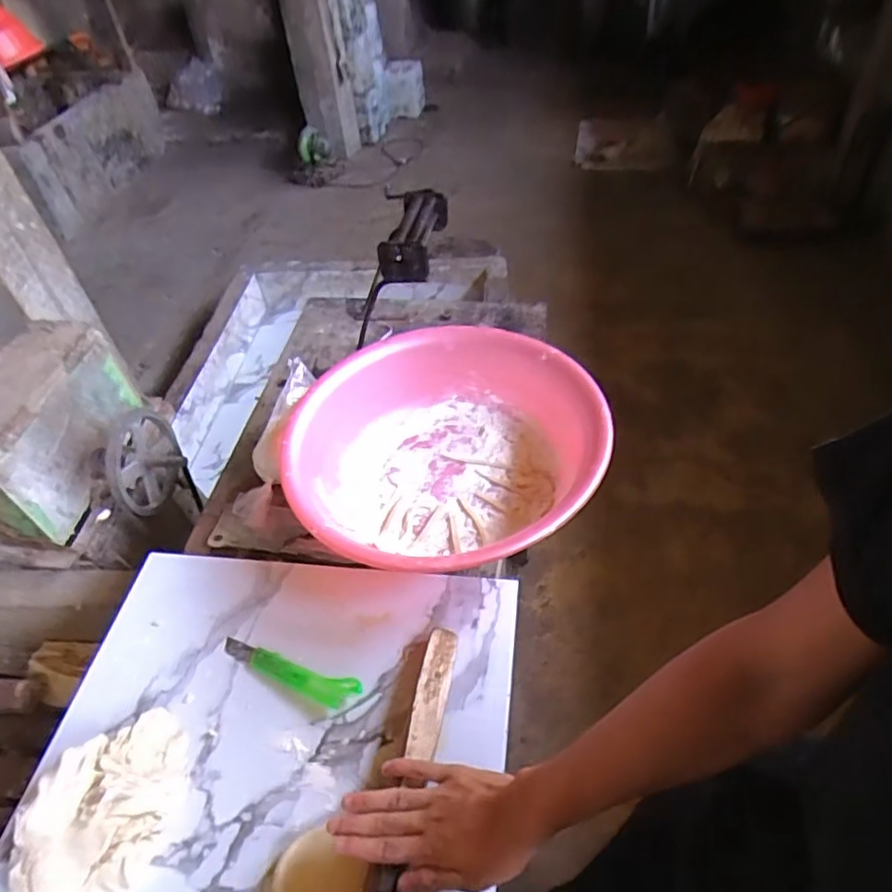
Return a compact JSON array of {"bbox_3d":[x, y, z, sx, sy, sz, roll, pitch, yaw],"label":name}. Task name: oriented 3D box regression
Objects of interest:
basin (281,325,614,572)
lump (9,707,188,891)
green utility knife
[{"bbox_3d":[-0.002,-0.002,0.859,0.401,0.158,0.431,-4,46,4],"label":"basin"},{"bbox_3d":[-0.337,0.356,0.605,0.126,0.057,0.195,15,51,21],"label":"lump"},{"bbox_3d":[-0.182,0.254,0.700,0.180,0.015,0.035,14,50,20],"label":"green utility knife"}]

